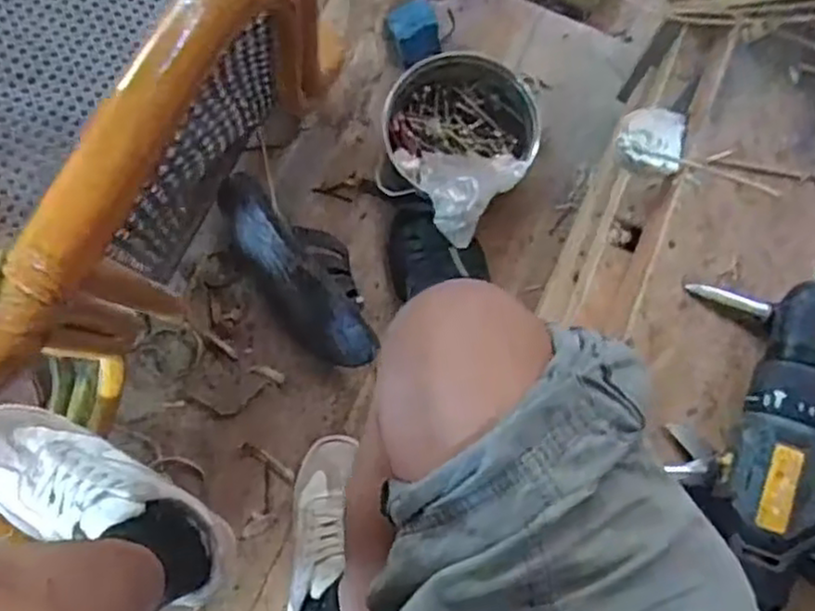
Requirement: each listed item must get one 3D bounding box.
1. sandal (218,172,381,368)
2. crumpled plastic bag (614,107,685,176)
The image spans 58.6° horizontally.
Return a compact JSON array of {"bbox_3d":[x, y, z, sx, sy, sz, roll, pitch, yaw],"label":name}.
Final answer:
[{"bbox_3d":[-0.113,-0.038,0.767,0.096,0.093,0.241,-33,81,-6],"label":"sandal"},{"bbox_3d":[0.186,-0.129,0.562,0.048,0.018,0.058,12,79,2],"label":"crumpled plastic bag"}]

